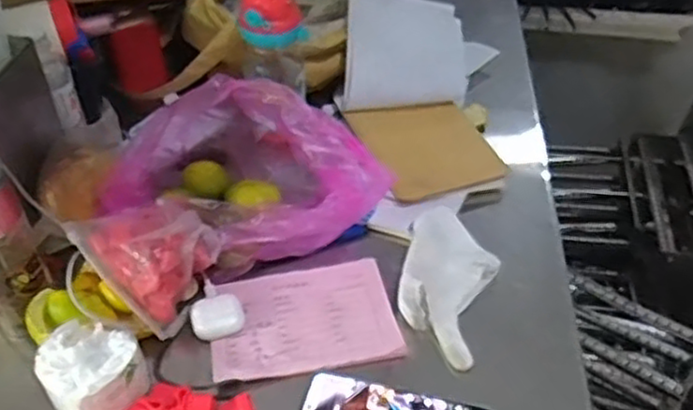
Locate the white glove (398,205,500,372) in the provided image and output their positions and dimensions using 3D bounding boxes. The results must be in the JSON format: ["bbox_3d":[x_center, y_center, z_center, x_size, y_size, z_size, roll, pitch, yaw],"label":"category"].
[{"bbox_3d":[0.101,0.071,0.709,0.087,0.026,0.186,8,42,9],"label":"white glove"}]

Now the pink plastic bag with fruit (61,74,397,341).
[{"bbox_3d":[-0.135,-0.027,0.744,0.291,0.117,0.233,-23,46,-25],"label":"pink plastic bag with fruit"}]

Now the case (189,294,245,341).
[{"bbox_3d":[-0.122,0.107,0.682,0.048,0.018,0.042,-16,44,-18],"label":"case"}]

